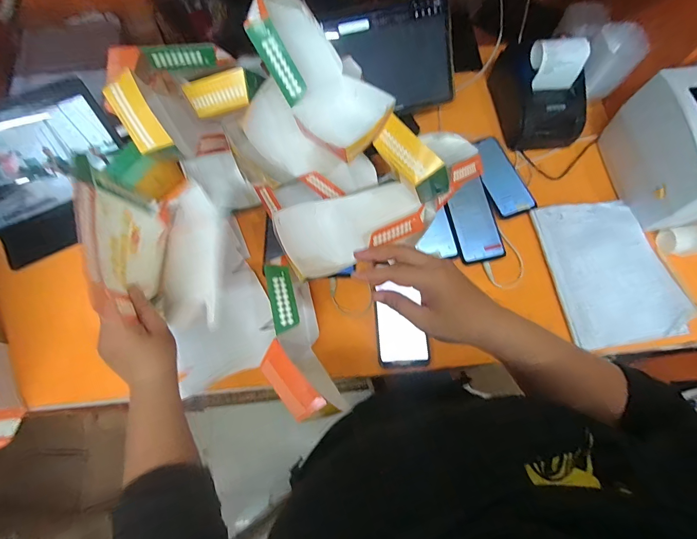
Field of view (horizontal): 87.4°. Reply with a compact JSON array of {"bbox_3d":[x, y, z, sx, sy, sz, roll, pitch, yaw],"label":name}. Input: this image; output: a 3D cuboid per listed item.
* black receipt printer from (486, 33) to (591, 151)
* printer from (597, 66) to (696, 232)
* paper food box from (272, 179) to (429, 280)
[{"bbox_3d":[0.350,-0.335,0.657,0.142,0.128,0.186,-10,70,-3],"label":"black receipt printer"},{"bbox_3d":[0.563,-0.190,0.585,0.169,0.155,0.212,-6,70,-2],"label":"printer"},{"bbox_3d":[0.004,-0.069,0.579,0.224,0.054,0.107,-19,71,-4],"label":"paper food box"}]

